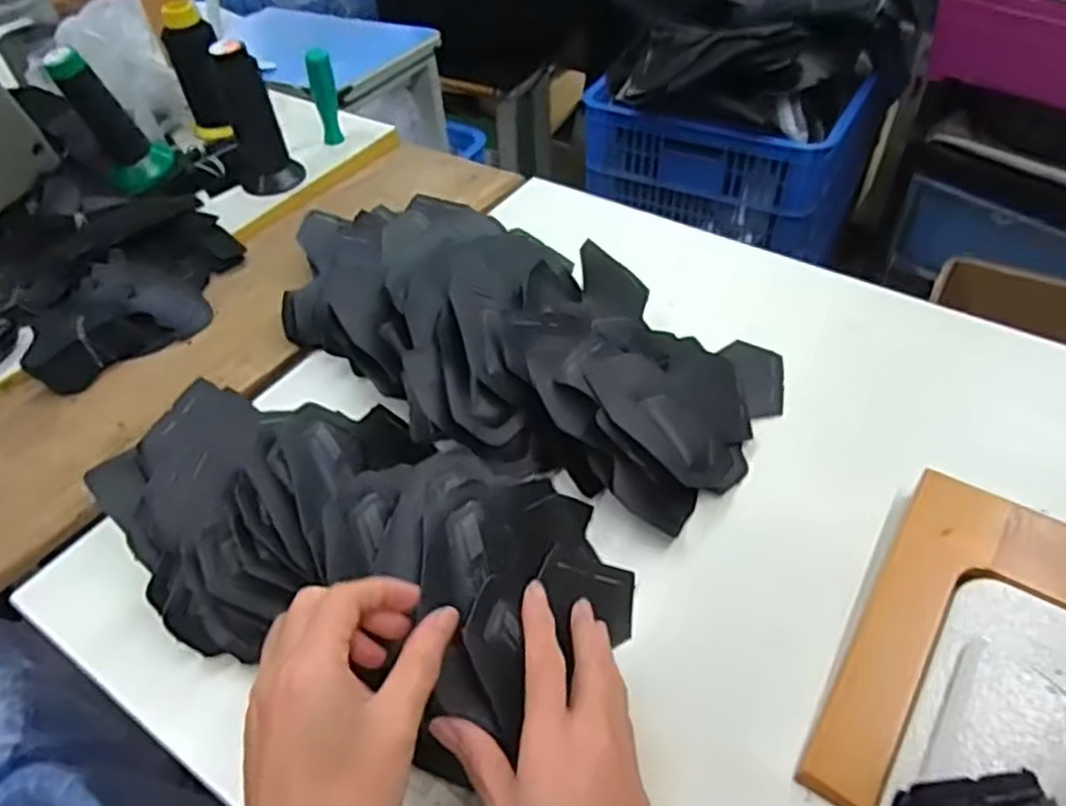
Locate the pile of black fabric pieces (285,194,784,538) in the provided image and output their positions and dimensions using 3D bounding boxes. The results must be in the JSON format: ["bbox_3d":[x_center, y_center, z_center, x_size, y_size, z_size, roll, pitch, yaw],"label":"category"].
[{"bbox_3d":[-0.029,-0.055,0.506,0.372,0.077,0.189,22,52,22],"label":"pile of black fabric pieces"}]

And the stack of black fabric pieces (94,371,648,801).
[{"bbox_3d":[-0.088,0.068,0.395,0.274,0.079,0.148,13,48,13],"label":"stack of black fabric pieces"}]

